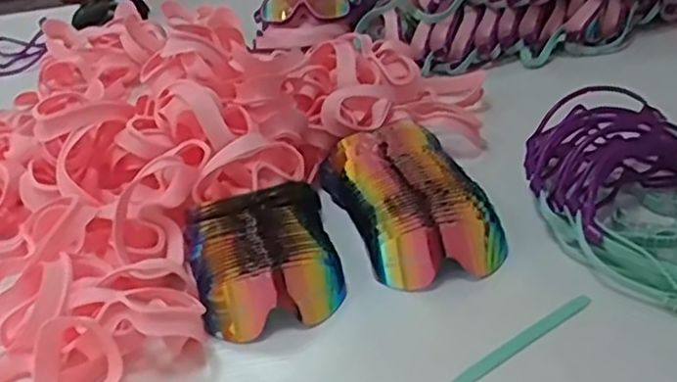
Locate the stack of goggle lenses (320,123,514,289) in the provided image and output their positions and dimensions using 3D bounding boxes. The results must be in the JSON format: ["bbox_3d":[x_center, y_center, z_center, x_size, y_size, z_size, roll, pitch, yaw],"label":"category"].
[{"bbox_3d":[0.068,0.001,0.694,0.136,0.051,0.221,-13,35,-9],"label":"stack of goggle lenses"}]

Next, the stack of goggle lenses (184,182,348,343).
[{"bbox_3d":[-0.068,0.064,0.635,0.133,0.070,0.149,-14,35,-11],"label":"stack of goggle lenses"}]

